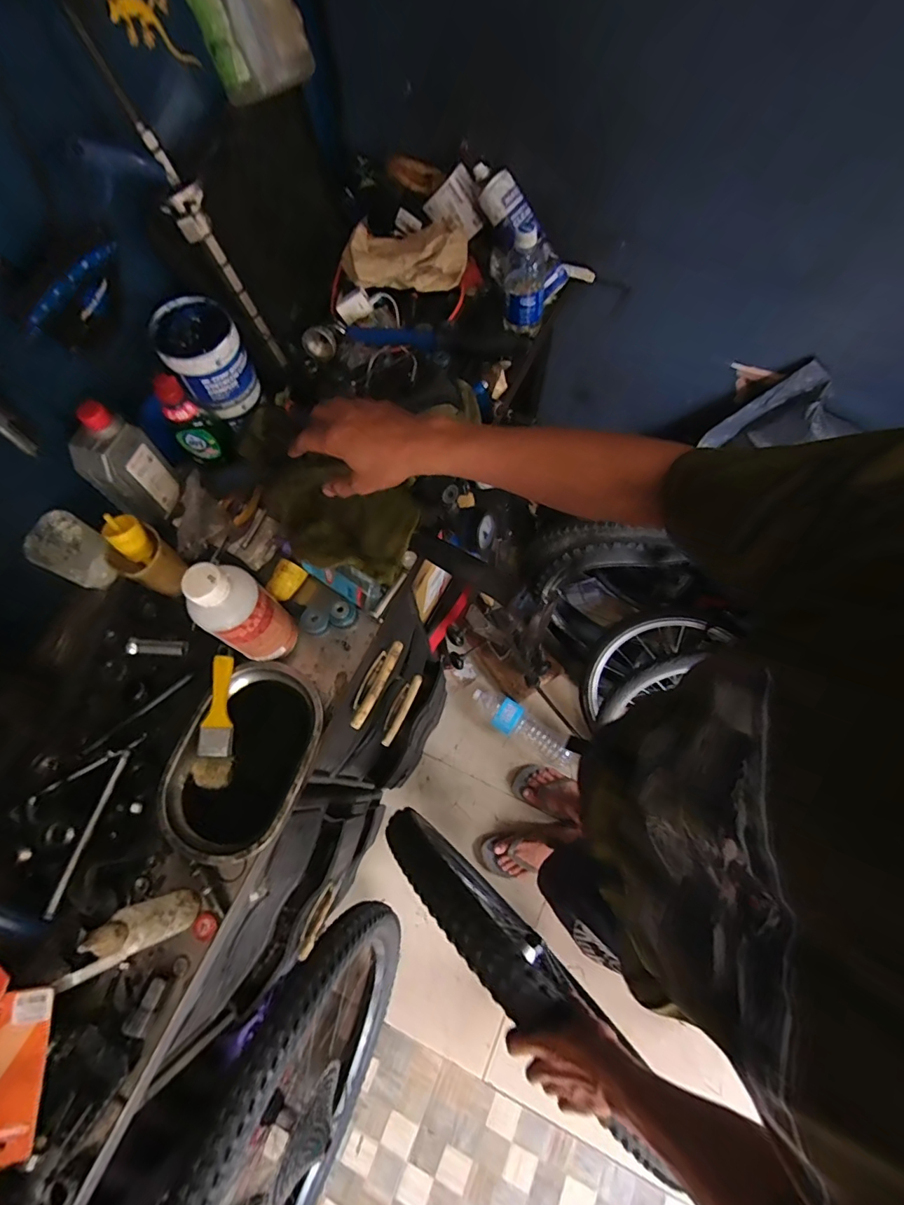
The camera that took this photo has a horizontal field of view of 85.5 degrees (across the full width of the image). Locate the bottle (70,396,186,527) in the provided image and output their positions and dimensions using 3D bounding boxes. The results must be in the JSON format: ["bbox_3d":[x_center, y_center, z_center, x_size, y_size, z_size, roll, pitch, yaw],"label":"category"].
[{"bbox_3d":[-0.420,-0.175,0.635,0.049,0.161,0.087,28,72,12],"label":"bottle"}]

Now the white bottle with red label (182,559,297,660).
[{"bbox_3d":[-0.235,0.014,0.550,0.067,0.167,0.074,41,75,15],"label":"white bottle with red label"}]

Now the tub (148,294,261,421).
[{"bbox_3d":[-0.326,-0.325,0.663,0.097,0.123,0.096,-1,69,2],"label":"tub"}]

